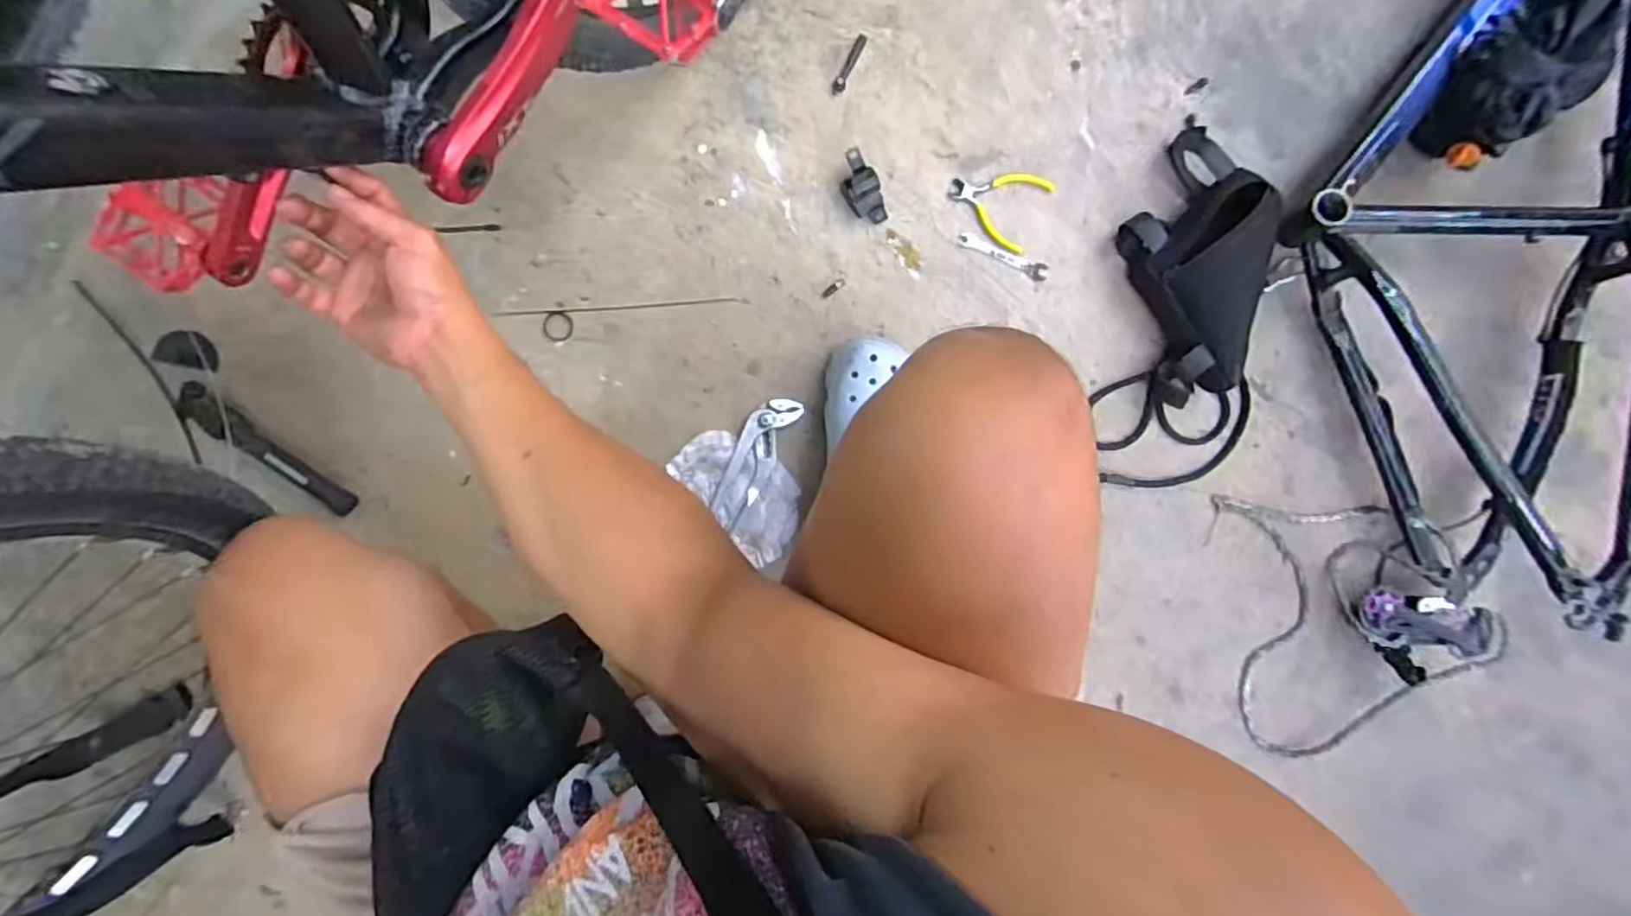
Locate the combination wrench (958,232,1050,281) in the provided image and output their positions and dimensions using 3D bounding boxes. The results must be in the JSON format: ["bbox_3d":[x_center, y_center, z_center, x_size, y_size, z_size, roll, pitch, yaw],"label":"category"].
[{"bbox_3d":[0.223,-0.241,0.815,0.110,0.008,0.020,24,90,-4],"label":"combination wrench"}]

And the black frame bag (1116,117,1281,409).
[{"bbox_3d":[0.455,-0.228,0.799,0.155,0.084,0.295,-17,93,-3],"label":"black frame bag"}]

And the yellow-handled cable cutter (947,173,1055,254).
[{"bbox_3d":[0.217,-0.309,0.810,0.107,0.017,0.097,30,90,-4],"label":"yellow-handled cable cutter"}]

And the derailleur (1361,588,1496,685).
[{"bbox_3d":[0.748,0.224,0.853,0.162,0.047,0.107,15,92,-5],"label":"derailleur"}]

